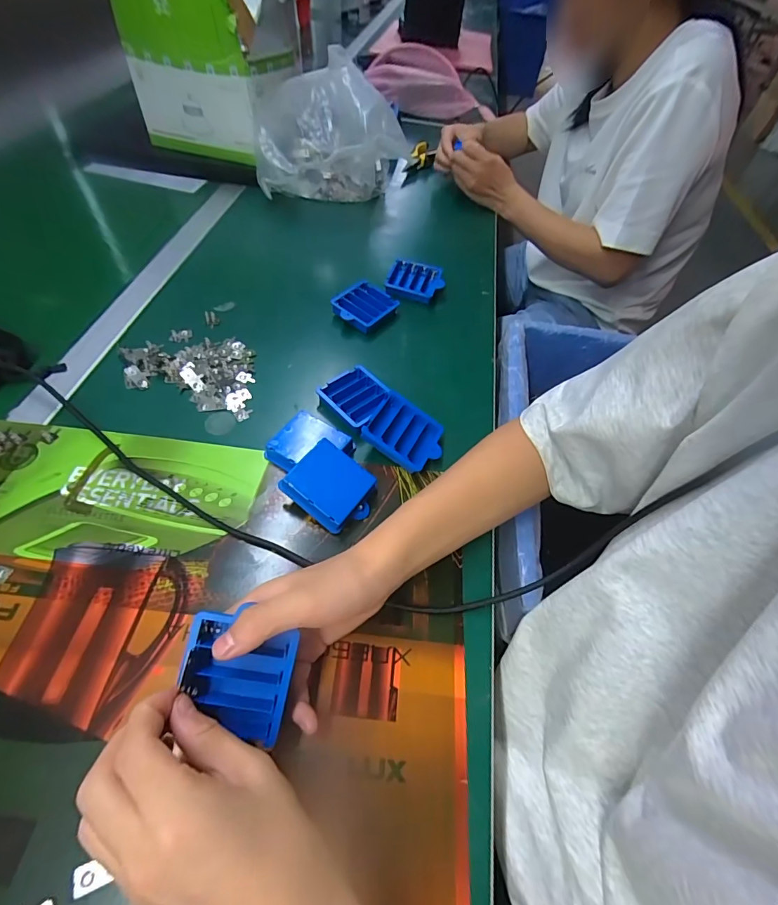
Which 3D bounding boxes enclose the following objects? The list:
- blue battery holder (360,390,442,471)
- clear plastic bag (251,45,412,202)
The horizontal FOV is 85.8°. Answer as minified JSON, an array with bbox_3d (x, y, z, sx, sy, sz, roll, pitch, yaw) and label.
[{"bbox_3d":[0.016,-0.017,0.426,0.076,0.018,0.063,37,58,-1],"label":"blue battery holder"},{"bbox_3d":[-0.098,-0.516,0.681,0.236,0.155,0.154,-7,55,-11],"label":"clear plastic bag"}]

